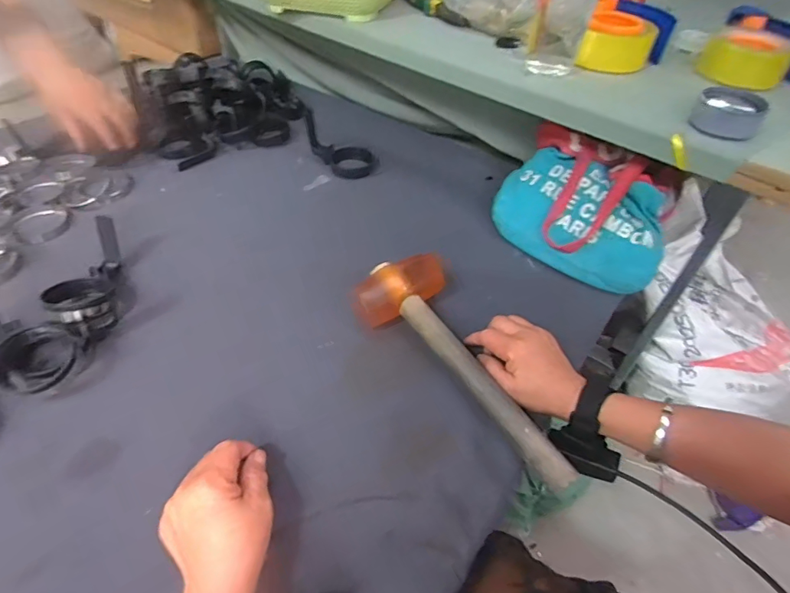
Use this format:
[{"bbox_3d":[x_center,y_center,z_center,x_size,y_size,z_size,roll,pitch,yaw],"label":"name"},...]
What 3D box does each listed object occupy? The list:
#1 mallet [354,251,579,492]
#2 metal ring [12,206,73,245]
[{"bbox_3d":[0.069,0.067,0.478,0.099,0.045,0.289,-26,60,-25],"label":"mallet"},{"bbox_3d":[-0.485,-0.100,0.637,0.070,0.011,0.070,2,47,-2],"label":"metal ring"}]

